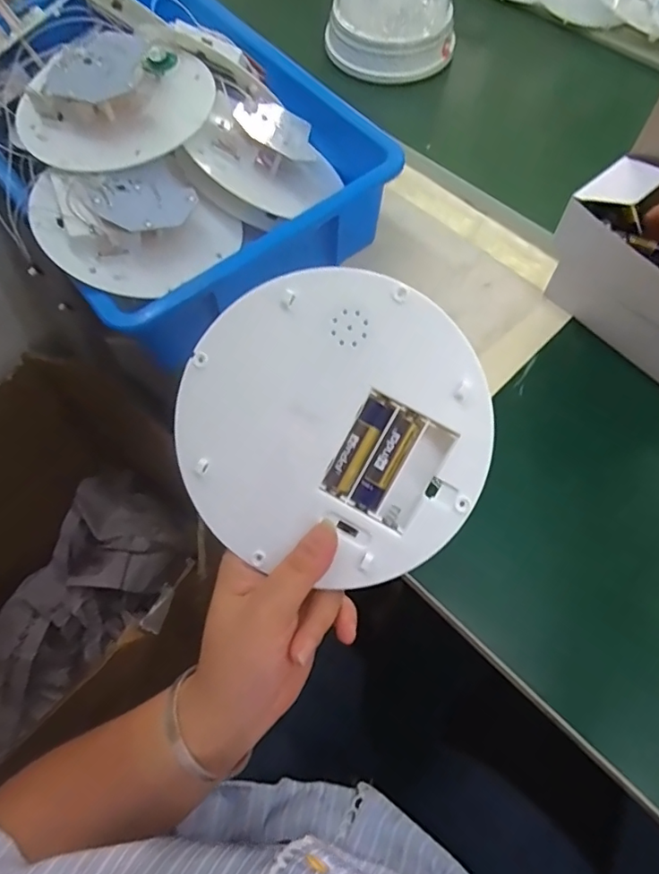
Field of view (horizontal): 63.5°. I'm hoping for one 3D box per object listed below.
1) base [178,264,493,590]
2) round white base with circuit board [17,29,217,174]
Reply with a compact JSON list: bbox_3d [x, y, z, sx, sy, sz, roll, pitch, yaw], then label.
[{"bbox_3d":[0.001,-0.006,0.262,0.144,0.014,0.142,0,93,7],"label":"base"},{"bbox_3d":[-0.159,-0.256,0.402,0.119,0.045,0.138,29,69,15],"label":"round white base with circuit board"}]

